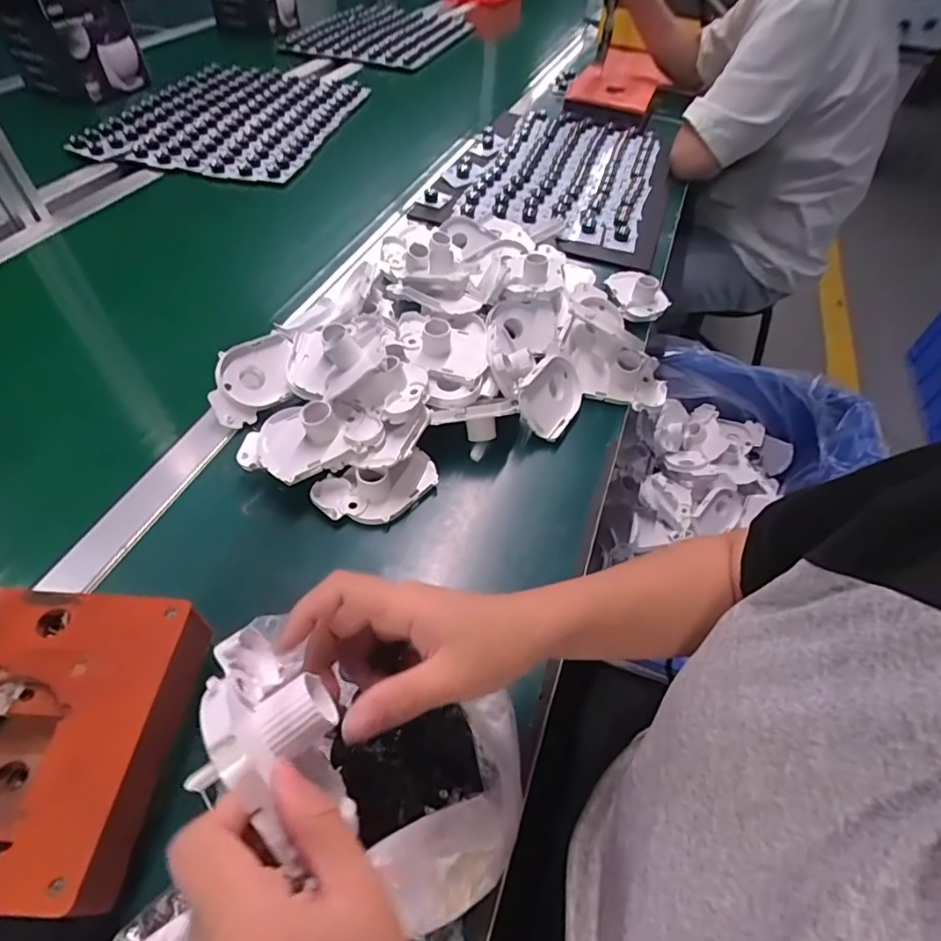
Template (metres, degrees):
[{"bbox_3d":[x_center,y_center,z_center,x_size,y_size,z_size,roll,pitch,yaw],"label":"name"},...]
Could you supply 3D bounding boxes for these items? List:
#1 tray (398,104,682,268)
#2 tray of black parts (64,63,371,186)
[{"bbox_3d":[0.152,-0.507,0.893,0.363,0.044,0.495,15,52,8],"label":"tray"},{"bbox_3d":[-0.404,-0.630,0.926,0.356,0.025,0.422,12,54,3],"label":"tray of black parts"}]

